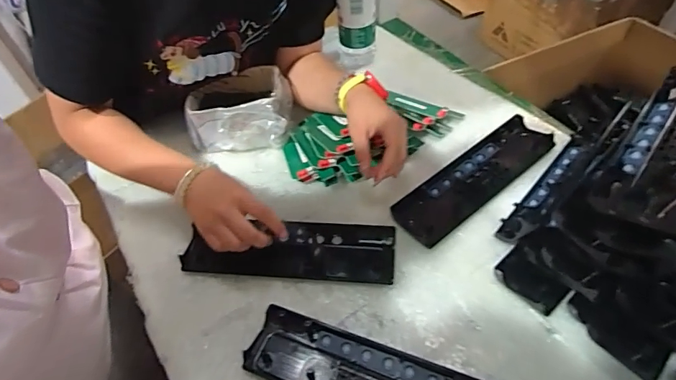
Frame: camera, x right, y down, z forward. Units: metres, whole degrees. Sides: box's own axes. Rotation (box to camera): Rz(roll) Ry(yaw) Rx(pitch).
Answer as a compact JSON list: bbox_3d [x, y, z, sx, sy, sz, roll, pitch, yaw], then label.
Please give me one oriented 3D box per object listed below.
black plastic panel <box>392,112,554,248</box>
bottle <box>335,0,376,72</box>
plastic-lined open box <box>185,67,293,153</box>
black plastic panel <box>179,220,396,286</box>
[{"bbox_3d":[0.179,-0.020,0.568,0.248,0.020,0.071,-33,55,-19],"label":"black plastic panel"},{"bbox_3d":[0.028,-0.305,0.692,0.062,0.226,0.067,-2,51,5],"label":"bottle"},{"bbox_3d":[-0.139,-0.116,0.641,0.139,0.074,0.099,-3,51,4],"label":"plastic-lined open box"},{"bbox_3d":[-0.058,0.070,0.517,0.244,0.019,0.065,2,51,8],"label":"black plastic panel"}]

